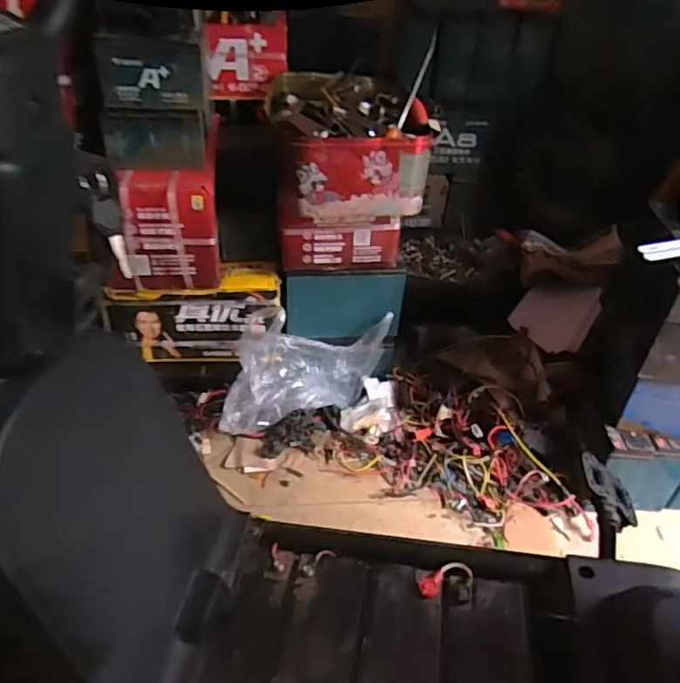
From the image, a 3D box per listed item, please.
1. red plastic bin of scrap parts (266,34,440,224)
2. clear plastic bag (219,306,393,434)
[{"bbox_3d":[0.004,-0.372,1.059,0.252,0.157,0.419,-5,38,-12],"label":"red plastic bin of scrap parts"},{"bbox_3d":[-0.065,0.066,1.110,0.317,0.192,0.147,1,37,-4],"label":"clear plastic bag"}]

